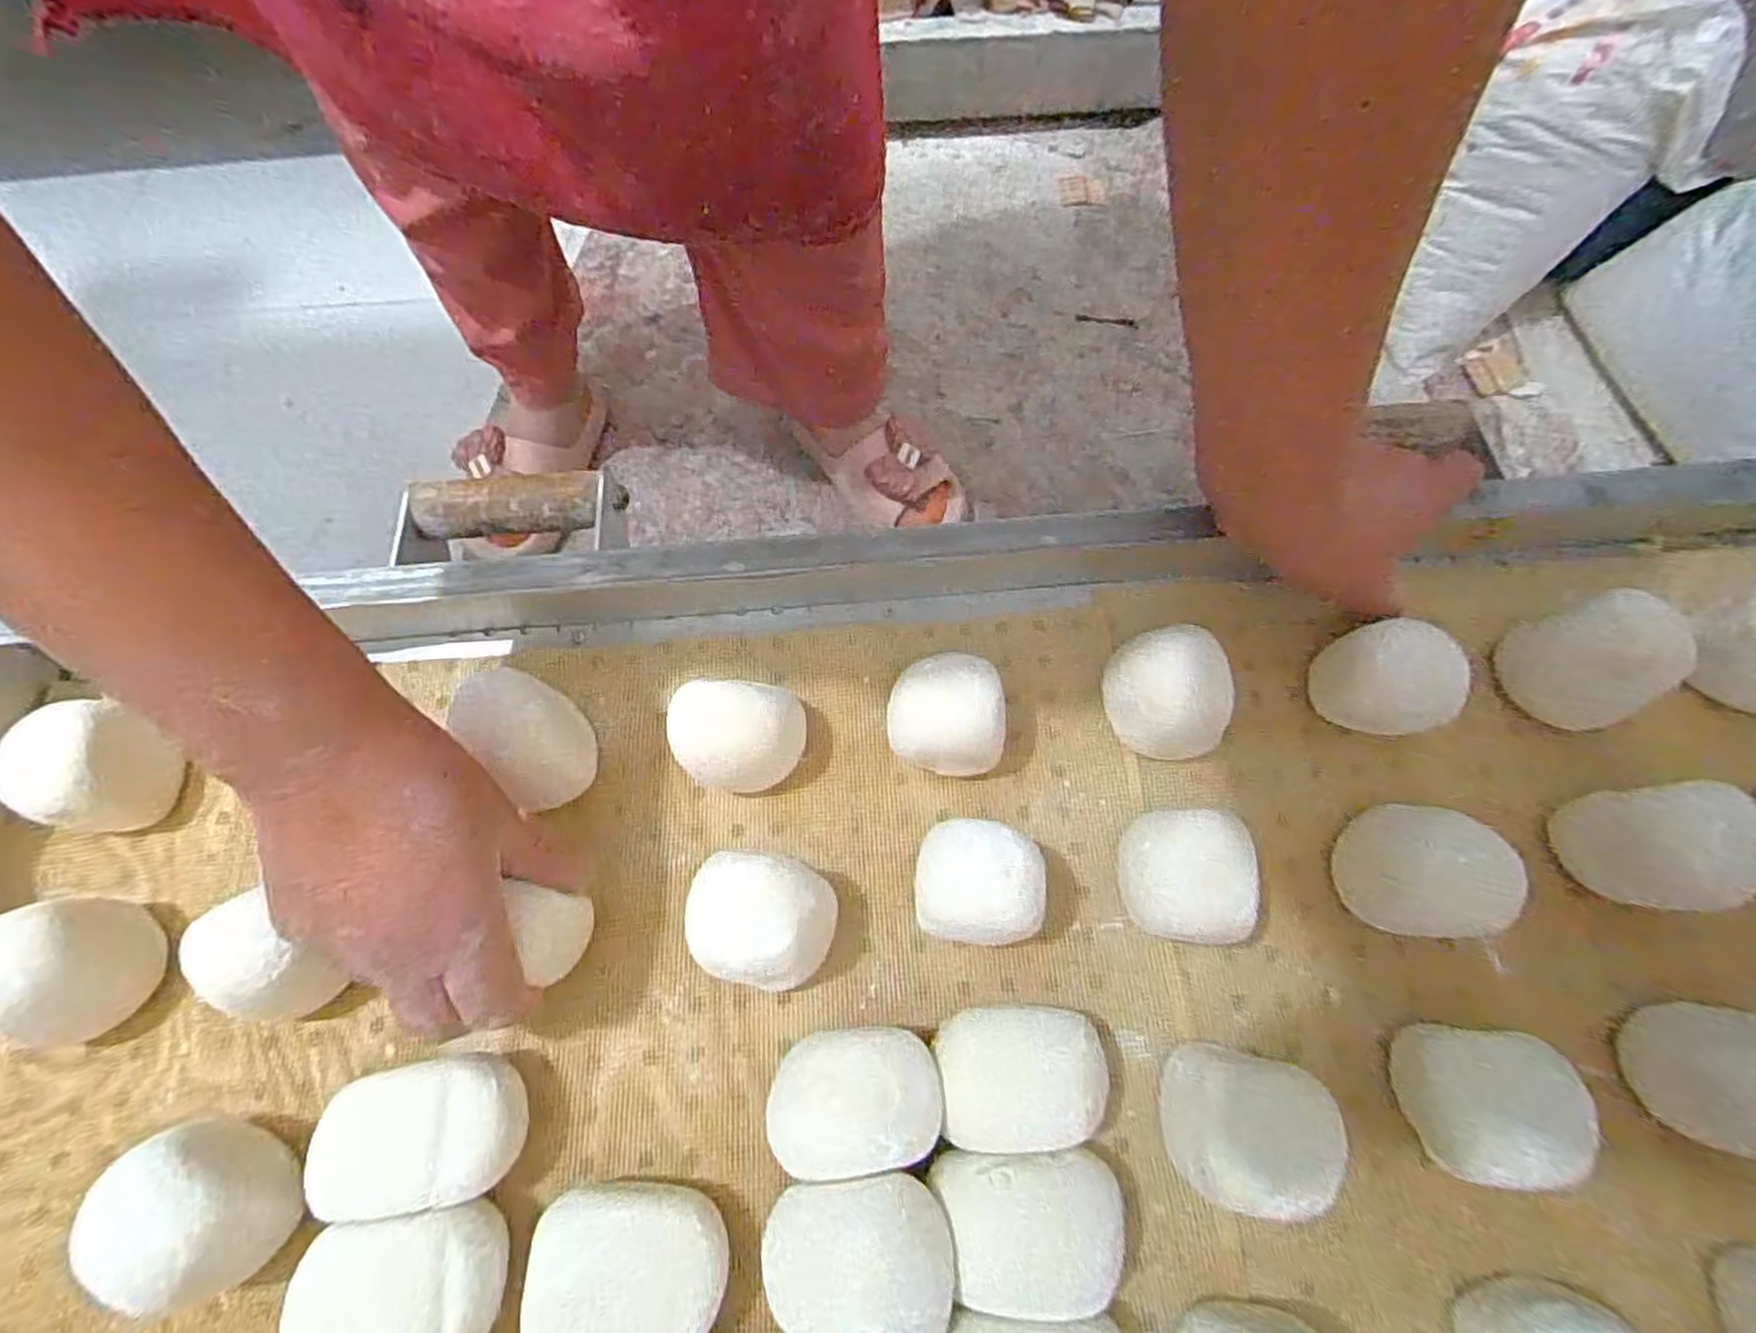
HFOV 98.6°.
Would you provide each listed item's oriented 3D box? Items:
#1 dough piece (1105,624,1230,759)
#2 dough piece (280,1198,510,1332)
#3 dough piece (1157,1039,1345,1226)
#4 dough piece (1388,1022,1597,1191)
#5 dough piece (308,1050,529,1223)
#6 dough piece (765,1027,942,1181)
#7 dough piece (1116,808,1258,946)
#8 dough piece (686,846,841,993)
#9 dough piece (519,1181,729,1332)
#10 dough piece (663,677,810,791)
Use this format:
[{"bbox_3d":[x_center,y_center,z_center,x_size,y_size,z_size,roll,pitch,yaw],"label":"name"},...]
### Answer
[{"bbox_3d":[0.138,0.014,0.363,0.051,0.067,0.043,0,68,1],"label":"dough piece"},{"bbox_3d":[-0.178,0.237,0.291,0.067,0.040,0.051,-8,68,-2],"label":"dough piece"},{"bbox_3d":[0.148,0.182,0.299,0.061,0.048,0.054,11,69,6],"label":"dough piece"},{"bbox_3d":[0.243,0.173,0.300,0.046,0.053,0.053,0,68,1],"label":"dough piece"},{"bbox_3d":[-0.181,0.189,0.309,0.071,0.042,0.050,-9,68,-2],"label":"dough piece"},{"bbox_3d":[-0.010,0.176,0.308,0.070,0.052,0.052,-12,68,-4],"label":"dough piece"},{"bbox_3d":[0.133,0.095,0.339,0.050,0.050,0.054,0,68,1],"label":"dough piece"},{"bbox_3d":[-0.049,0.113,0.332,0.061,0.056,0.056,13,69,7],"label":"dough piece"},{"bbox_3d":[-0.095,0.229,0.291,0.071,0.044,0.050,-6,68,-1],"label":"dough piece"},{"bbox_3d":[-0.065,0.039,0.363,0.061,0.052,0.050,-1,68,1],"label":"dough piece"}]

